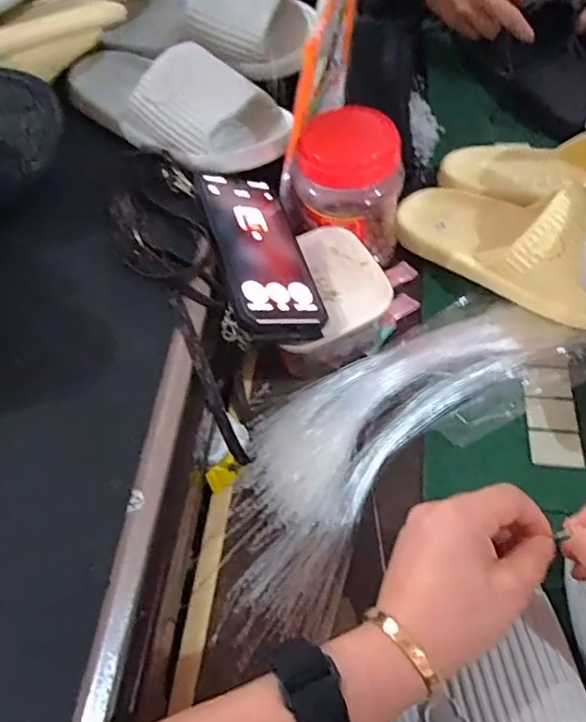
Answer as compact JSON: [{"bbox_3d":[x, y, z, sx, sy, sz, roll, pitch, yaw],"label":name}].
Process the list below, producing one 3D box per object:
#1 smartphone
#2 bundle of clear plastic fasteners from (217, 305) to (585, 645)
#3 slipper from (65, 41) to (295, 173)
[{"bbox_3d":[-0.027,-0.090,0.467,0.077,0.012,0.168,-2,59,-30],"label":"smartphone"},{"bbox_3d":[0.077,0.051,0.454,0.364,0.033,0.157,-36,61,-18],"label":"bundle of clear plastic fasteners"},{"bbox_3d":[-0.115,-0.244,0.519,0.256,0.060,0.100,27,62,20],"label":"slipper"}]

